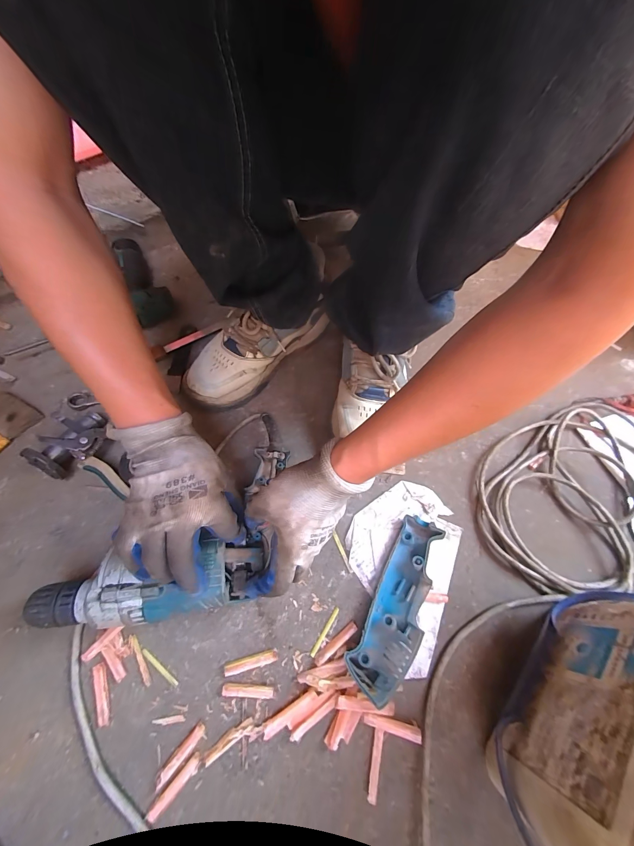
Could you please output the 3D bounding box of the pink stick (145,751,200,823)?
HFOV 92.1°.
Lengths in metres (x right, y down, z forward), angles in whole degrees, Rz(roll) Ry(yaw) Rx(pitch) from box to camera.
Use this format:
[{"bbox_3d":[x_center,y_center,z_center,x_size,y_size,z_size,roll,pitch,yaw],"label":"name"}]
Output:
[{"bbox_3d":[-0.126,0.324,0.272,0.010,0.006,0.053,40,69,17],"label":"pink stick"}]

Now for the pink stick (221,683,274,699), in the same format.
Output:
[{"bbox_3d":[-0.069,0.268,0.305,0.050,0.006,0.010,3,61,0],"label":"pink stick"}]

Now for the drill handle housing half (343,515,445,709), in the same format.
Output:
[{"bbox_3d":[0.094,0.194,0.335,0.057,0.029,0.177,27,64,13],"label":"drill handle housing half"}]

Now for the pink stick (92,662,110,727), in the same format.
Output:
[{"bbox_3d":[-0.214,0.267,0.301,0.012,0.004,0.051,-20,63,-12],"label":"pink stick"}]

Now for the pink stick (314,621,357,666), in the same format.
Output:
[{"bbox_3d":[0.020,0.234,0.325,0.054,0.004,0.010,-34,66,-18],"label":"pink stick"}]

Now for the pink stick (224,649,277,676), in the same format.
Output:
[{"bbox_3d":[-0.069,0.249,0.318,0.053,0.006,0.011,-12,62,-8],"label":"pink stick"}]

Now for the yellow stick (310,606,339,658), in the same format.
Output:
[{"bbox_3d":[0.009,0.227,0.332,0.006,0.004,0.052,30,66,13],"label":"yellow stick"}]

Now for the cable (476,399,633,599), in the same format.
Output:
[{"bbox_3d":[0.357,0.095,0.396,0.307,0.028,0.228,-19,63,-12],"label":"cable"}]

